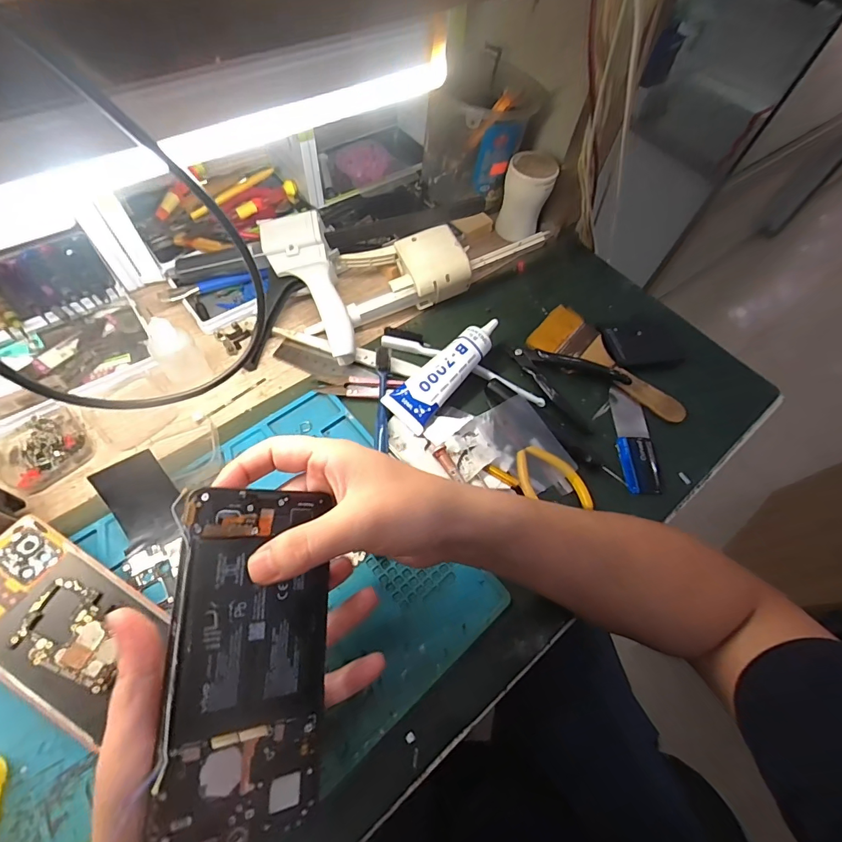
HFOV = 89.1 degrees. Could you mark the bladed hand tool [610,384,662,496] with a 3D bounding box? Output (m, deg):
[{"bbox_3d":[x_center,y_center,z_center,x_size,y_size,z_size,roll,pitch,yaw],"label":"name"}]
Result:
[{"bbox_3d":[0.202,0.017,0.407,0.033,0.007,0.109,4,61,-2],"label":"bladed hand tool"}]

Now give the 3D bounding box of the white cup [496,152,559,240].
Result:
[{"bbox_3d":[0.121,-0.259,0.497,0.056,0.084,0.053,16,61,4],"label":"white cup"}]

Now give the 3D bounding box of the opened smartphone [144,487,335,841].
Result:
[{"bbox_3d":[-0.084,0.117,0.213,0.074,0.008,0.160,7,76,-34],"label":"opened smartphone"}]

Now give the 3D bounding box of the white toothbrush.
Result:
[{"bbox_3d":[0.041,-0.055,0.421,0.171,0.012,0.028,25,62,9],"label":"white toothbrush"}]

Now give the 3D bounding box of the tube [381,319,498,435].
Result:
[{"bbox_3d":[0.026,-0.049,0.402,0.040,0.035,0.132,39,65,17],"label":"tube"}]

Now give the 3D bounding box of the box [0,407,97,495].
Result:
[{"bbox_3d":[-0.312,0.021,0.348,0.065,0.017,0.062,-37,70,-22],"label":"box"}]

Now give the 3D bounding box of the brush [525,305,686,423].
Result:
[{"bbox_3d":[0.194,-0.061,0.437,0.165,0.014,0.060,35,64,15],"label":"brush"}]

